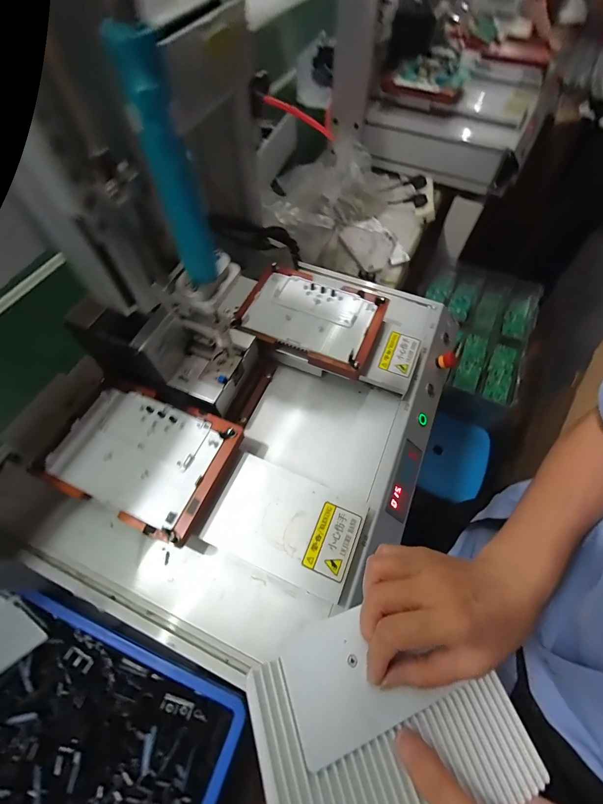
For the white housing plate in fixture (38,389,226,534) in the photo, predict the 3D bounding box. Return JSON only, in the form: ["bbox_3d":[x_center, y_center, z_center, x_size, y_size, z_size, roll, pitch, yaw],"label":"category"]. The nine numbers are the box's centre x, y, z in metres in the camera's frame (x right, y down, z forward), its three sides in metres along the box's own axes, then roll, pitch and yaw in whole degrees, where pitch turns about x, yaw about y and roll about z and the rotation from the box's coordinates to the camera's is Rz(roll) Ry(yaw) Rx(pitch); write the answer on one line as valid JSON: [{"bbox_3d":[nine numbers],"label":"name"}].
[{"bbox_3d":[-0.209,0.061,0.432,0.185,0.007,0.138,20,63,11],"label":"white housing plate in fixture"}]

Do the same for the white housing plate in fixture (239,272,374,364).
[{"bbox_3d":[0.015,-0.142,0.544,0.184,0.014,0.132,19,63,10],"label":"white housing plate in fixture"}]

